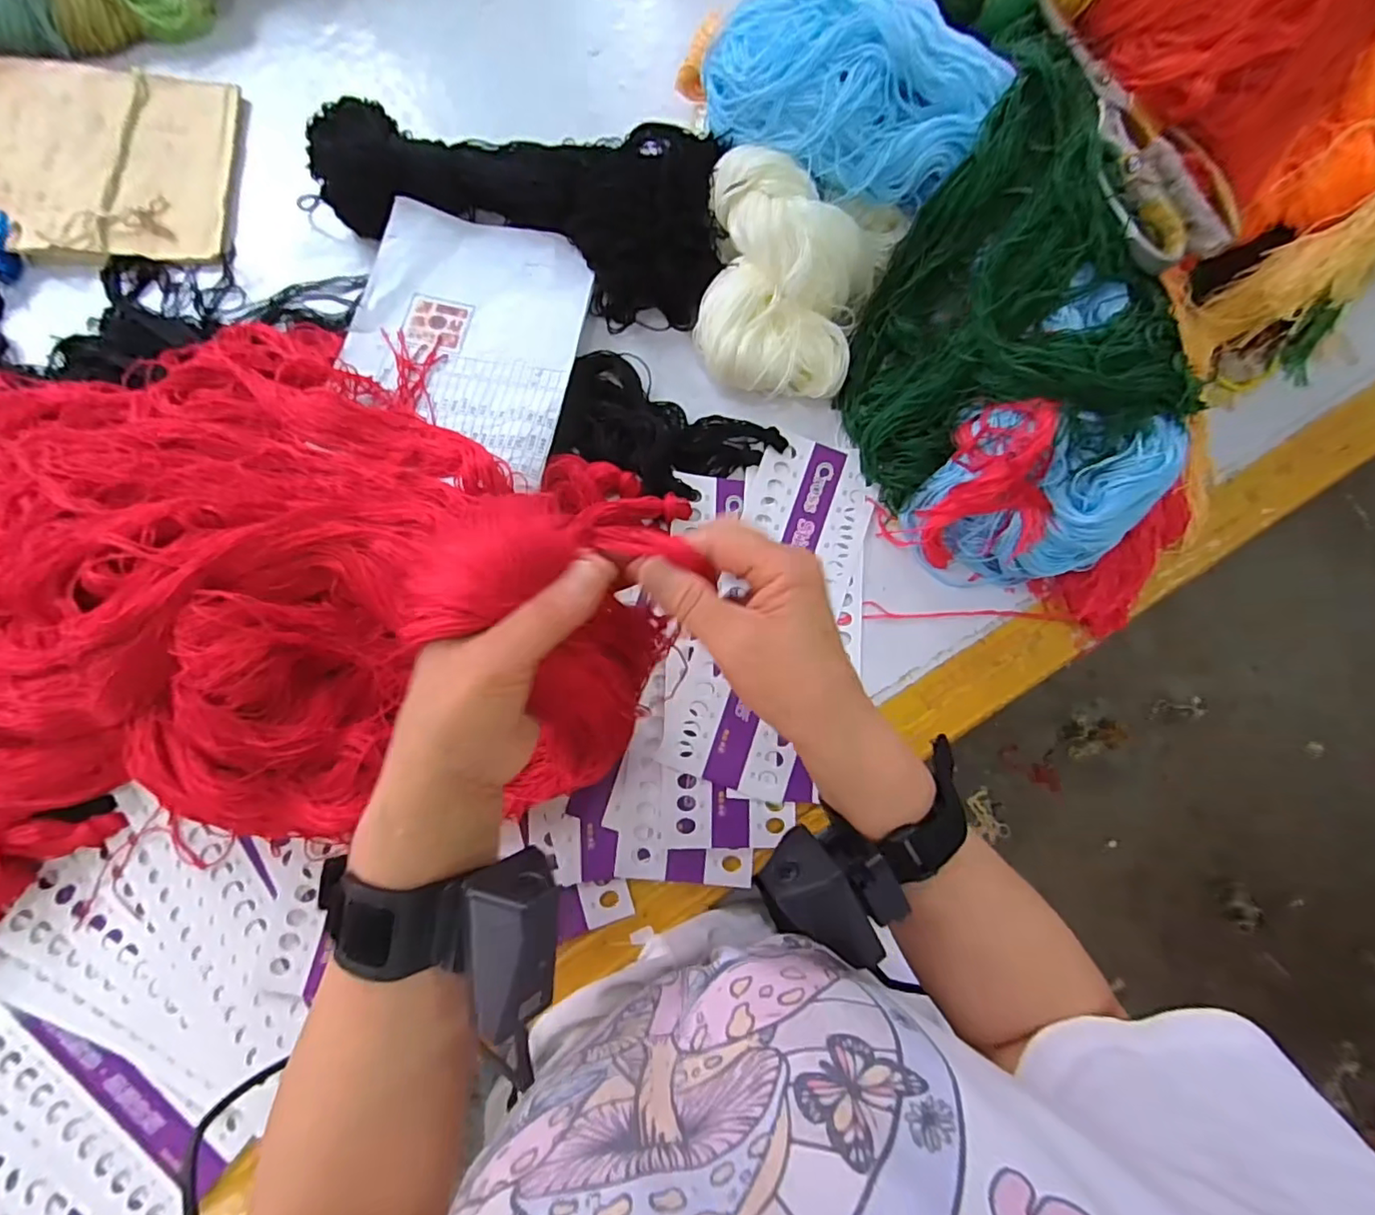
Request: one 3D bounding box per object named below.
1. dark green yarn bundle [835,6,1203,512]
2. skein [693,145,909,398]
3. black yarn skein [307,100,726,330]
[{"bbox_3d":[0.188,-0.226,0.381,0.184,0.120,0.273,-13,82,-5],"label":"dark green yarn bundle"},{"bbox_3d":[0.069,-0.215,0.395,0.125,0.046,0.138,11,107,-7],"label":"skein"},{"bbox_3d":[-0.123,-0.286,0.415,0.296,0.062,0.115,11,80,-1],"label":"black yarn skein"}]

